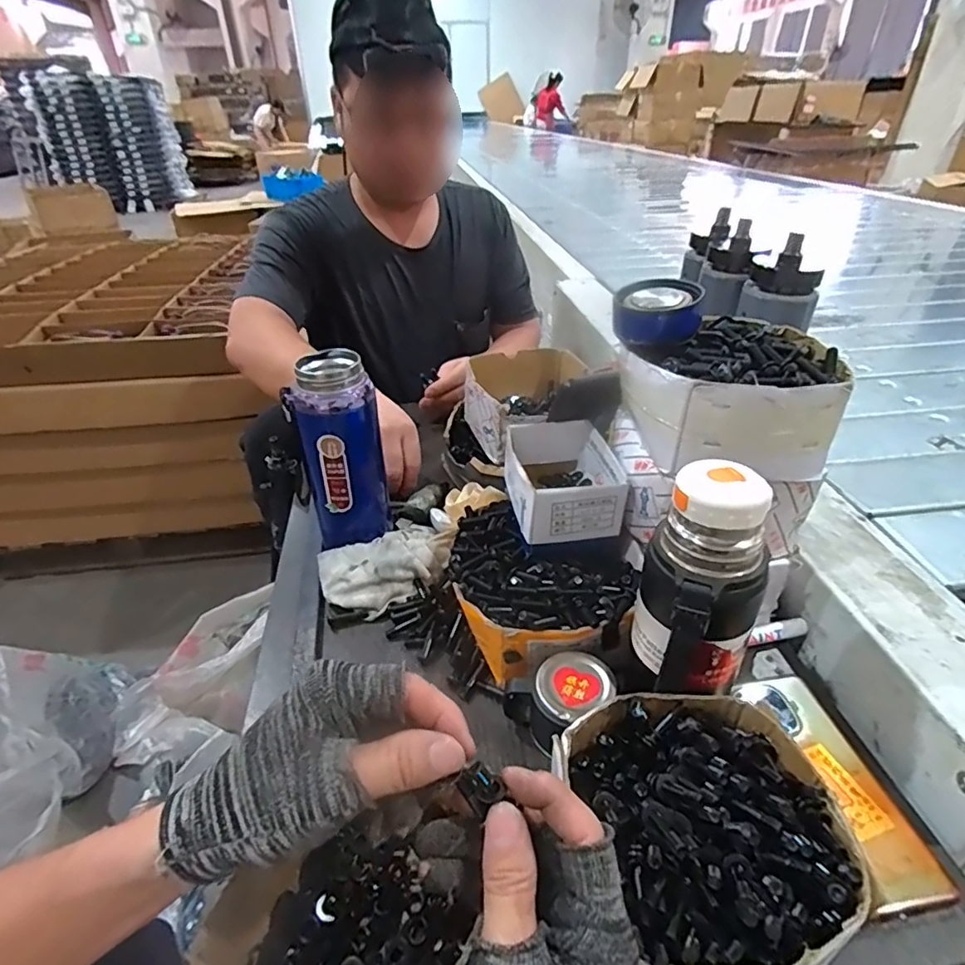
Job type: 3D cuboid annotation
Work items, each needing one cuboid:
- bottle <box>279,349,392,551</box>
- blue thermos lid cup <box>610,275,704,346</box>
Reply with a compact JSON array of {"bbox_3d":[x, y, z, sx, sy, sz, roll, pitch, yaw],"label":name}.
[{"bbox_3d":[-0.146,-0.026,0.565,0.085,0.191,0.067,-10,36,-12],"label":"bottle"},{"bbox_3d":[0.141,-0.141,0.453,0.064,0.046,0.050,4,35,9],"label":"blue thermos lid cup"}]

